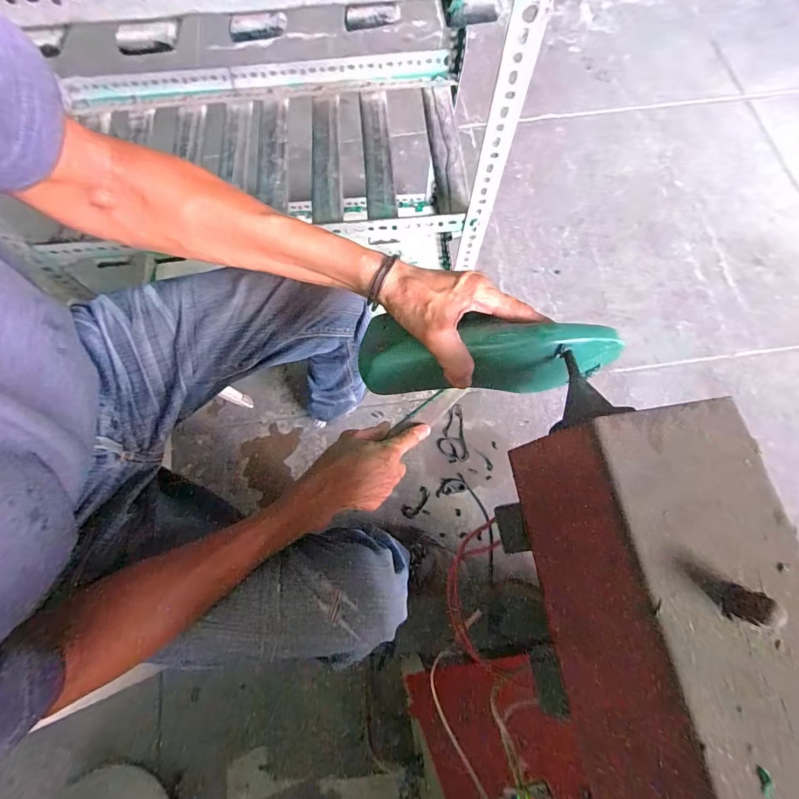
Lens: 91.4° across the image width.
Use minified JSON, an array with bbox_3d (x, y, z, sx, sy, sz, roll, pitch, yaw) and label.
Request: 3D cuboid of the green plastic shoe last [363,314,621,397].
[{"bbox_3d":[0.077,-0.044,0.342,0.220,0.066,0.065,-1,75,7],"label":"green plastic shoe last"}]

